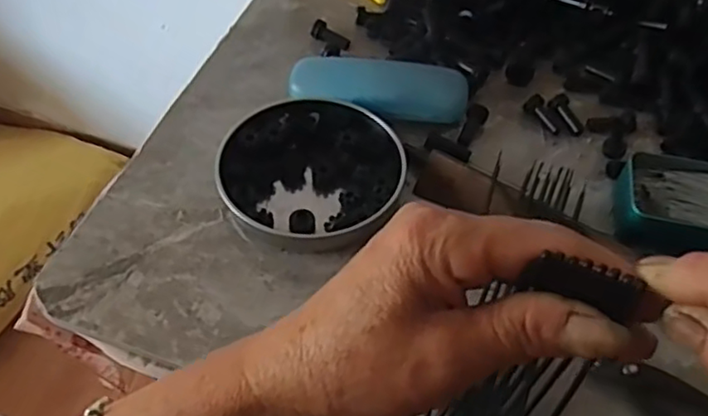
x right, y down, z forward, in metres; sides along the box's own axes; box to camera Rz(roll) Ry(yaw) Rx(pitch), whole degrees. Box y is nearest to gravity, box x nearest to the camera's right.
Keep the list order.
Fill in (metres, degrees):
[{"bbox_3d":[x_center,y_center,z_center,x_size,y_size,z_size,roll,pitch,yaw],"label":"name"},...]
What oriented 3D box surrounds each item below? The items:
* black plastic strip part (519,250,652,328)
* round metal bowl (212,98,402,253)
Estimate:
[{"bbox_3d":[0.076,0.025,0.209,0.036,0.018,0.004,16,53,7],"label":"black plastic strip part"},{"bbox_3d":[-0.031,-0.030,0.494,0.135,0.026,0.128,1,52,-1],"label":"round metal bowl"}]

